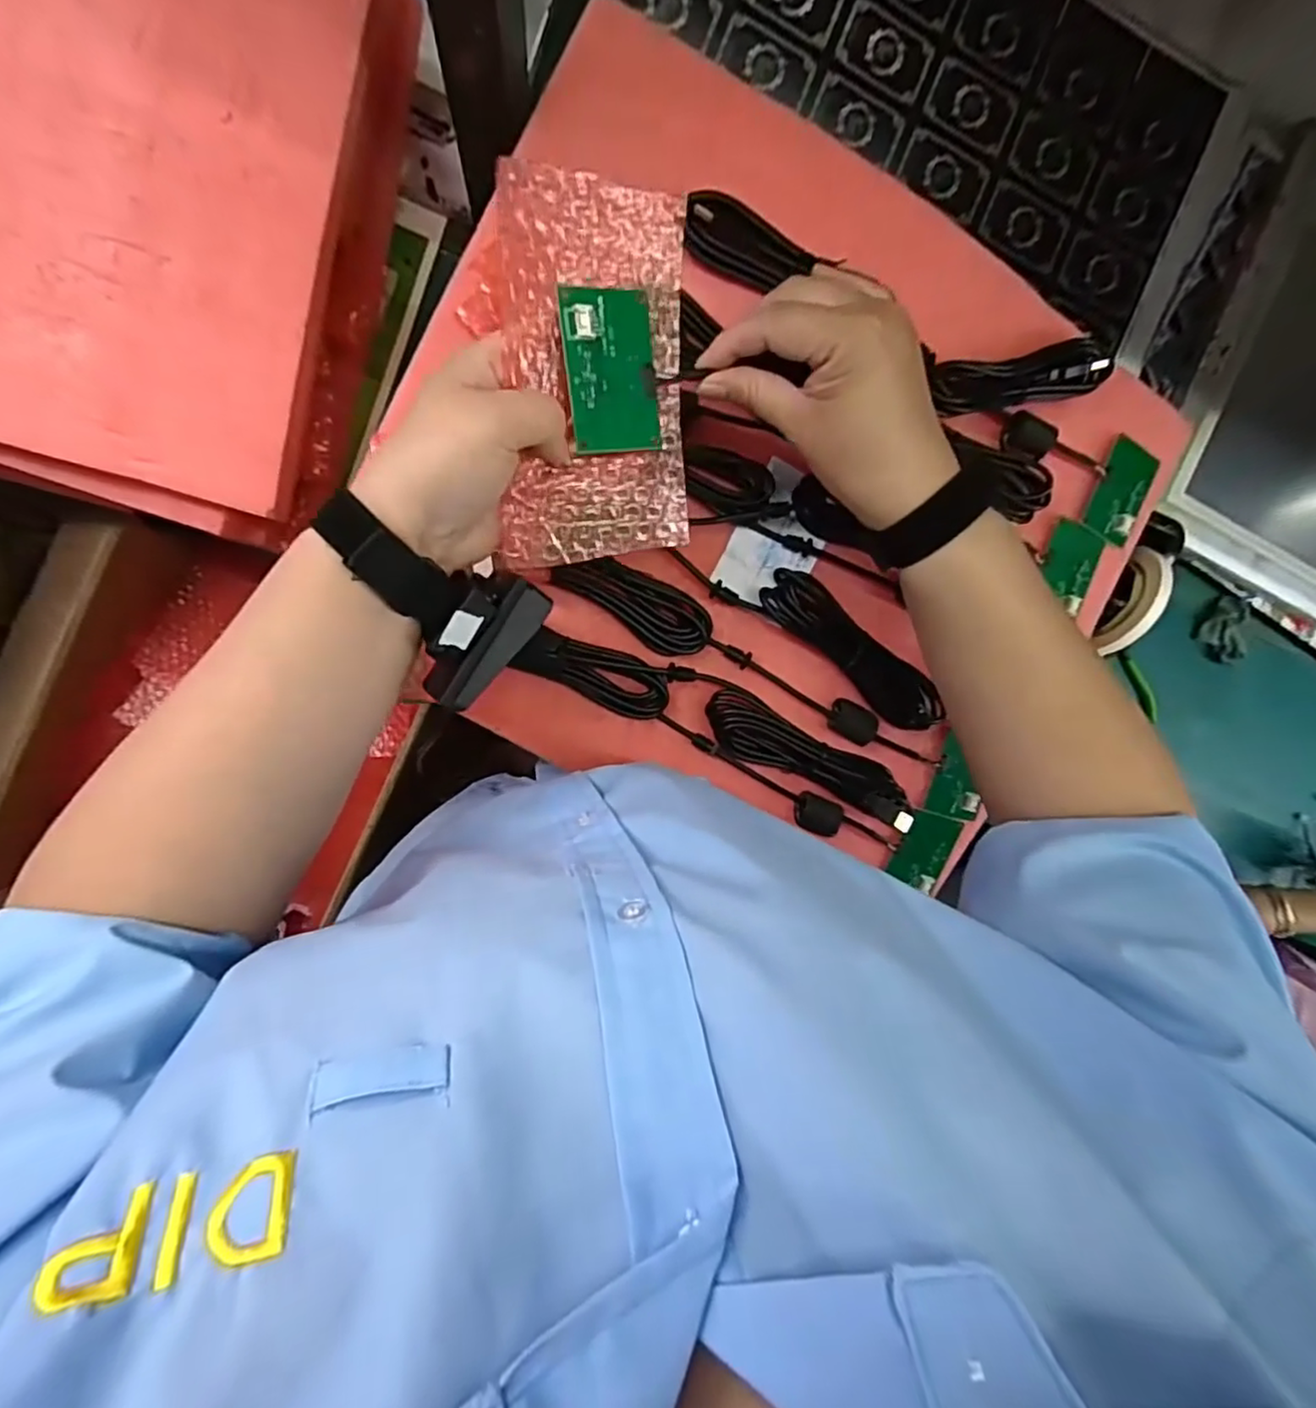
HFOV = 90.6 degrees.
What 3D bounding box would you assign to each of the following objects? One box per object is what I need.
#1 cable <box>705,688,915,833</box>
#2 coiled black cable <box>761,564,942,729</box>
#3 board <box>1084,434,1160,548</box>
[{"bbox_3d":[0.109,0.042,0.451,0.168,0.020,0.041,28,91,-10],"label":"cable"},{"bbox_3d":[0.133,-0.035,0.446,0.148,0.018,0.036,40,89,-10],"label":"coiled black cable"},{"bbox_3d":[0.339,-0.154,0.476,0.043,0.006,0.066,25,96,-15],"label":"board"}]

